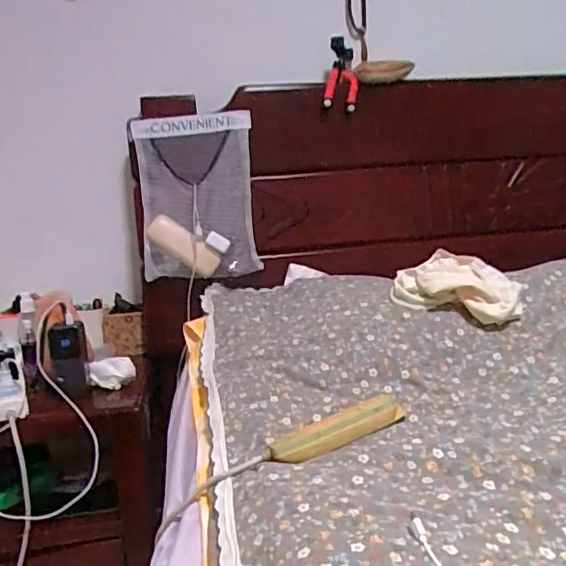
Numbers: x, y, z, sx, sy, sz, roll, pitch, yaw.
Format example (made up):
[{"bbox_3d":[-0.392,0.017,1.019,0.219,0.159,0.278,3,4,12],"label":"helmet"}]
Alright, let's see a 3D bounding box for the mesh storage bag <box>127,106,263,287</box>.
[{"bbox_3d":[-0.196,-0.191,1.213,0.257,0.354,0.067,-3,4,9],"label":"mesh storage bag"}]

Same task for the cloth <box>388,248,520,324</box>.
[{"bbox_3d":[0.269,0.012,0.876,0.182,0.104,0.089,-2,10,7],"label":"cloth"}]

